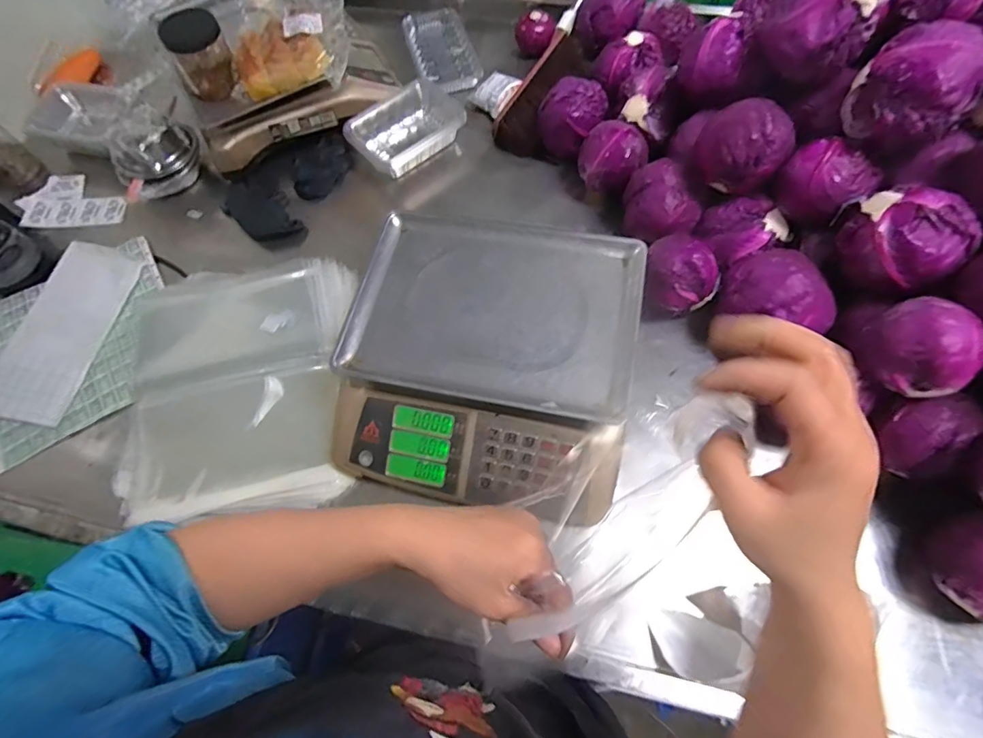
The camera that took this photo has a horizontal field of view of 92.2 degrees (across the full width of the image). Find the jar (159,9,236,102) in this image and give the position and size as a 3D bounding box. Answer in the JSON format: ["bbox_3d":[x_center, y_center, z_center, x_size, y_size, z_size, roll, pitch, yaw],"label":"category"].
[{"bbox_3d":[-0.438,-0.474,0.720,0.085,0.094,0.076,-33,68,-11],"label":"jar"}]

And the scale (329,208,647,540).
[{"bbox_3d":[-0.003,-0.019,0.578,0.330,0.091,0.339,10,67,8],"label":"scale"}]

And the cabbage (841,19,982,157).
[{"bbox_3d":[0.449,-0.294,0.511,0.109,0.104,0.089,41,74,19],"label":"cabbage"}]

